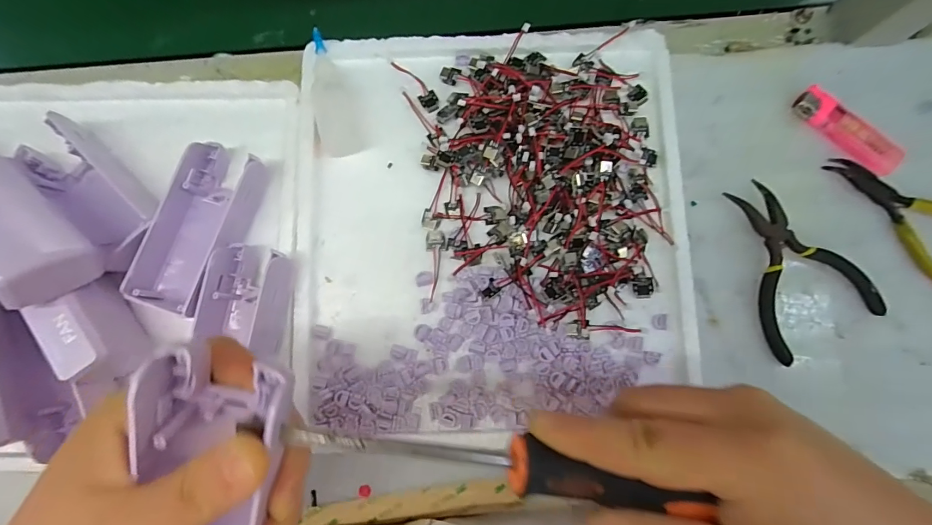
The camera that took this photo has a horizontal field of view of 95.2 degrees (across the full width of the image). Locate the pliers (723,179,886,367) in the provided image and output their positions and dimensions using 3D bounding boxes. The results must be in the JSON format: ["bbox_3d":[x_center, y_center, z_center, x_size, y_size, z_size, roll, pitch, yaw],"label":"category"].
[{"bbox_3d":[0.223,-0.001,0.288,0.077,0.017,0.116,-22,82,-3],"label":"pliers"}]

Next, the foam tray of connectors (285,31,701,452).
[{"bbox_3d":[0.016,-0.023,0.281,0.250,0.037,0.265,0,81,0],"label":"foam tray of connectors"}]

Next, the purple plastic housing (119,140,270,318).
[{"bbox_3d":[-0.169,-0.023,0.269,0.046,0.024,0.106,17,81,3],"label":"purple plastic housing"}]

